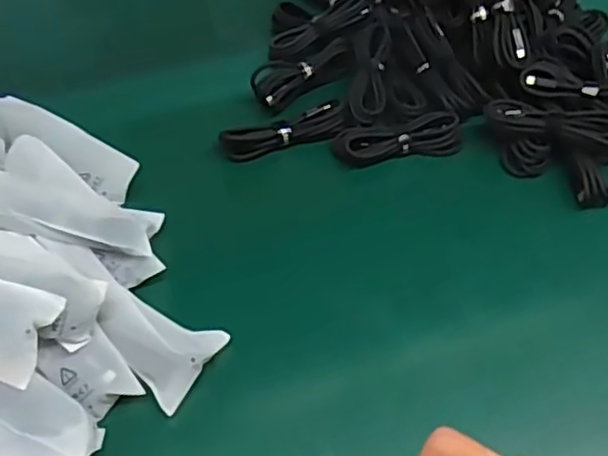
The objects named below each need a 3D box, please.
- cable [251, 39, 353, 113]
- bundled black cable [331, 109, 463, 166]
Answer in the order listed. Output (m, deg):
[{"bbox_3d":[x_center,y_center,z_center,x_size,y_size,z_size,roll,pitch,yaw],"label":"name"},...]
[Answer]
[{"bbox_3d":[0.002,-0.146,0.589,0.106,0.021,0.039,-29,58,-20],"label":"cable"},{"bbox_3d":[0.081,-0.076,0.547,0.109,0.026,0.033,-9,54,-7],"label":"bundled black cable"}]

